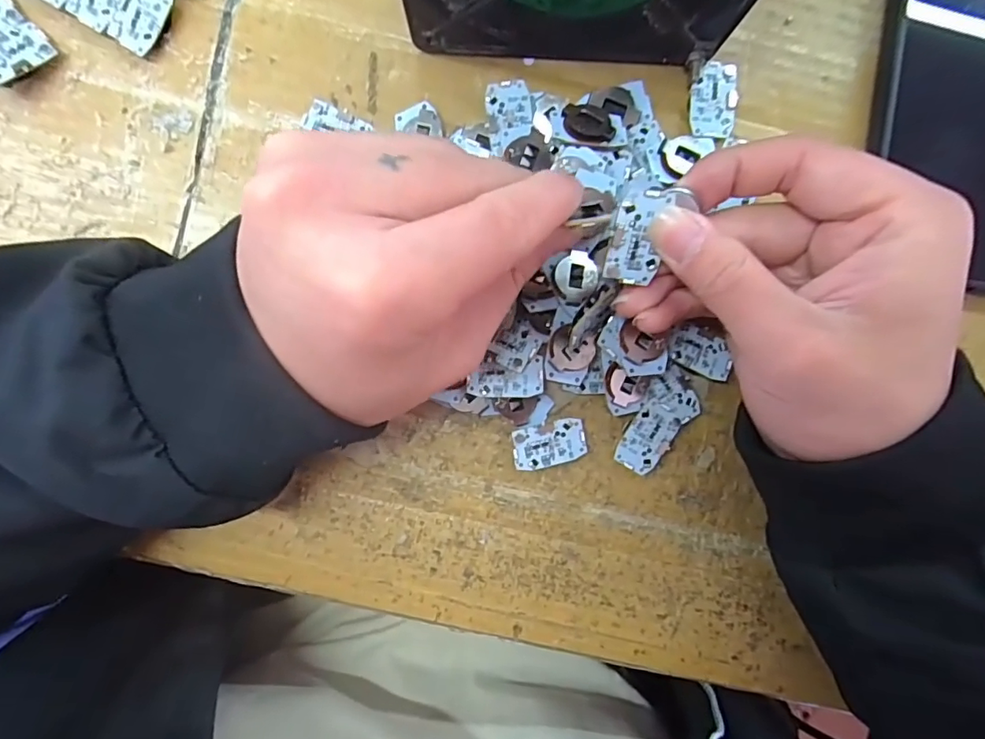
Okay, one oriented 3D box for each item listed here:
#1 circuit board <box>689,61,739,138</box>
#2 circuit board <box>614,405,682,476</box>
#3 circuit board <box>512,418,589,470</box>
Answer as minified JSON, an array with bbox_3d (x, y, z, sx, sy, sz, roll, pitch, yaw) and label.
[{"bbox_3d":[0.088,-0.107,0.209,0.018,0.006,0.029,3,93,-1],"label":"circuit board"},{"bbox_3d":[0.063,0.028,0.213,0.018,0.006,0.028,31,92,-2],"label":"circuit board"},{"bbox_3d":[0.023,0.030,0.212,0.030,0.008,0.017,-12,93,0],"label":"circuit board"}]

